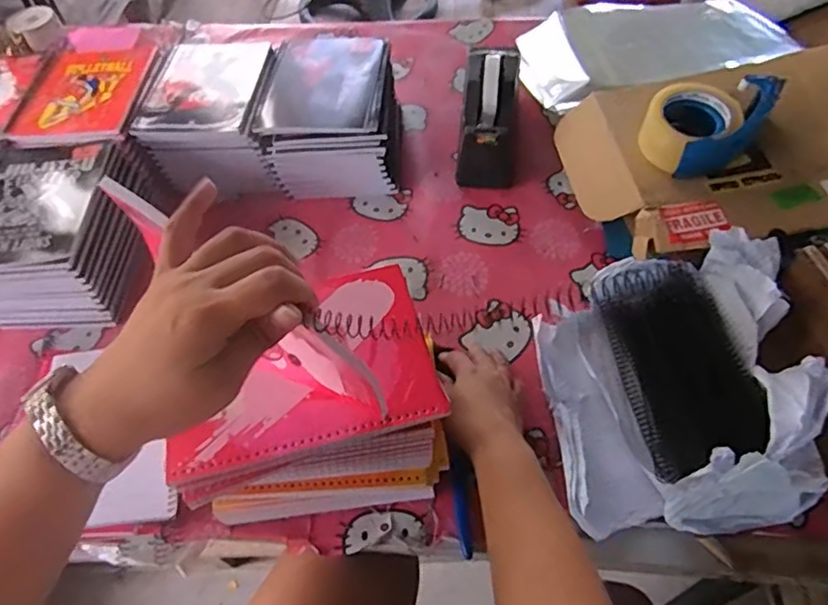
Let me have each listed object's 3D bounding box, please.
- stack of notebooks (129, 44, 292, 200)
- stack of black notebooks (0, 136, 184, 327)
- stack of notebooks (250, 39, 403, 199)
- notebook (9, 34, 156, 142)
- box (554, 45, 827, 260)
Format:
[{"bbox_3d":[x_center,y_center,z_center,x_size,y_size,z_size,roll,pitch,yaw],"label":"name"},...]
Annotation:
[{"bbox_3d":[-0.272,-0.267,0.856,0.194,0.127,0.201,0,54,5],"label":"stack of notebooks"},{"bbox_3d":[-0.443,-0.100,0.730,0.186,0.096,0.214,-4,54,3],"label":"stack of black notebooks"},{"bbox_3d":[-0.114,-0.256,0.841,0.184,0.121,0.185,-1,54,5],"label":"stack of notebooks"},{"bbox_3d":[-0.459,-0.301,0.823,0.156,0.007,0.219,-4,54,3],"label":"notebook"},{"bbox_3d":[0.384,-0.189,0.722,0.329,0.116,0.278,-15,55,-5],"label":"box"}]

